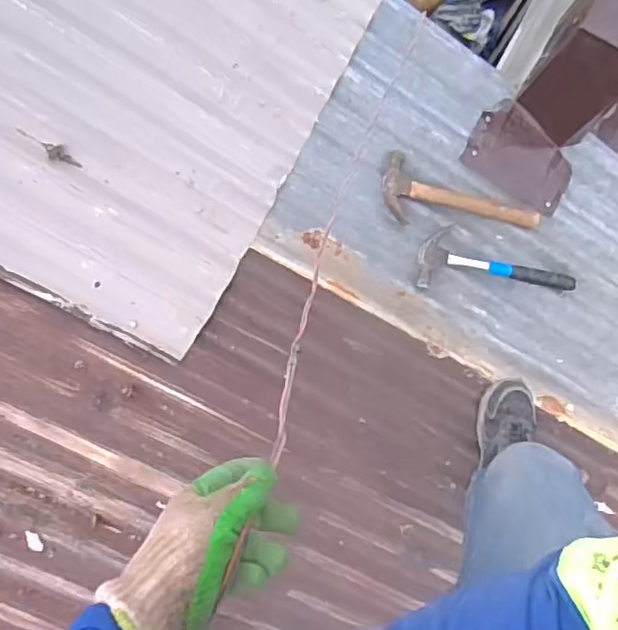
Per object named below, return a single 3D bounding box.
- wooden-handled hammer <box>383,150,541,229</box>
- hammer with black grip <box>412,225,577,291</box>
[{"bbox_3d":[0.301,-0.219,1.217,0.338,0.024,0.121,10,85,-18],"label":"wooden-handled hammer"},{"bbox_3d":[0.381,-0.092,1.217,0.350,0.047,0.122,8,85,-14],"label":"hammer with black grip"}]

